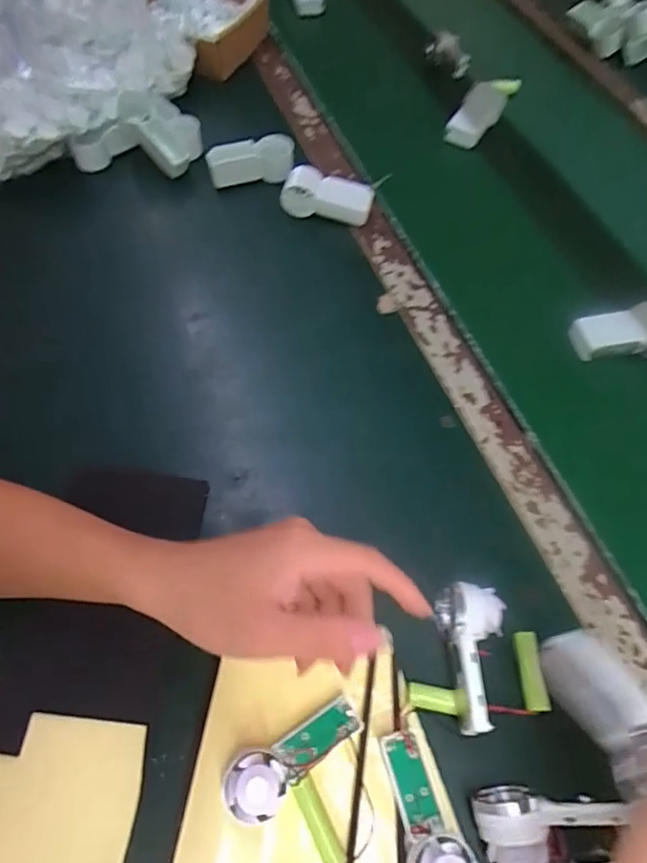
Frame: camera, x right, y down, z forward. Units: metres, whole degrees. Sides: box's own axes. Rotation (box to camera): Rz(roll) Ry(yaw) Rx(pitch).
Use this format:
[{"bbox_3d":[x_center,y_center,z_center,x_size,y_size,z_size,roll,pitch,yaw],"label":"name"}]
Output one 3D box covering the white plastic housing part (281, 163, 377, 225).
[{"bbox_3d":[0.004,-0.252,0.598,0.095,0.050,0.032,10,61,3],"label":"white plastic housing part"}]

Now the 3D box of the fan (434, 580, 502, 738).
[{"bbox_3d":[0.102,0.152,0.371,0.040,0.026,0.091,0,61,-2],"label":"fan"}]

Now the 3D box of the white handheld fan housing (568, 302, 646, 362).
[{"bbox_3d":[0.295,-0.098,0.534,0.099,0.047,0.034,-5,61,-5],"label":"white handheld fan housing"}]

